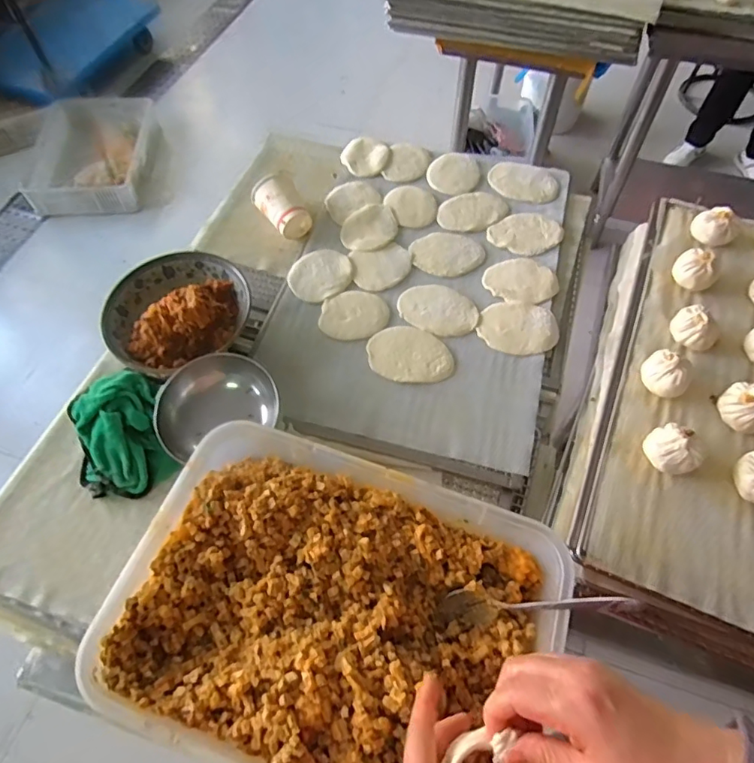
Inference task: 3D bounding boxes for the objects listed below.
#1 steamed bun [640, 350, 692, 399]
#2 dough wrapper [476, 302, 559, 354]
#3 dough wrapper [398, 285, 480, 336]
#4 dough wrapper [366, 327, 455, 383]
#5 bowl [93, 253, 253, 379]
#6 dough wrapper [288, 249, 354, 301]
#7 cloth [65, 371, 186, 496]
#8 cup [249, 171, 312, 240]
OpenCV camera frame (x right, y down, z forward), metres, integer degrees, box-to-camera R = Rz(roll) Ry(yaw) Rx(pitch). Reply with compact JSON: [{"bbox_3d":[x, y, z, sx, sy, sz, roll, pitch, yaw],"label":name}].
[{"bbox_3d":[0.355,-0.009,0.636,0.055,0.052,0.052,37,67,21],"label":"steamed bun"},{"bbox_3d":[0.203,-0.077,0.747,0.113,0.012,0.085,7,61,6],"label":"dough wrapper"},{"bbox_3d":[0.091,-0.106,0.765,0.116,0.006,0.080,21,62,12],"label":"dough wrapper"},{"bbox_3d":[0.046,-0.037,0.724,0.119,0.007,0.082,13,61,9],"label":"dough wrapper"},{"bbox_3d":[-0.279,-0.100,0.724,0.193,0.083,0.170,-38,66,-19],"label":"bowl"},{"bbox_3d":[-0.087,-0.165,0.799,0.097,0.004,0.091,0,61,0],"label":"dough wrapper"},{"bbox_3d":[-0.320,0.058,0.650,0.112,0.072,0.164,-15,60,-7],"label":"cloth"},{"bbox_3d":[-0.153,-0.282,0.839,0.075,0.069,0.089,-25,62,-13],"label":"cup"}]

